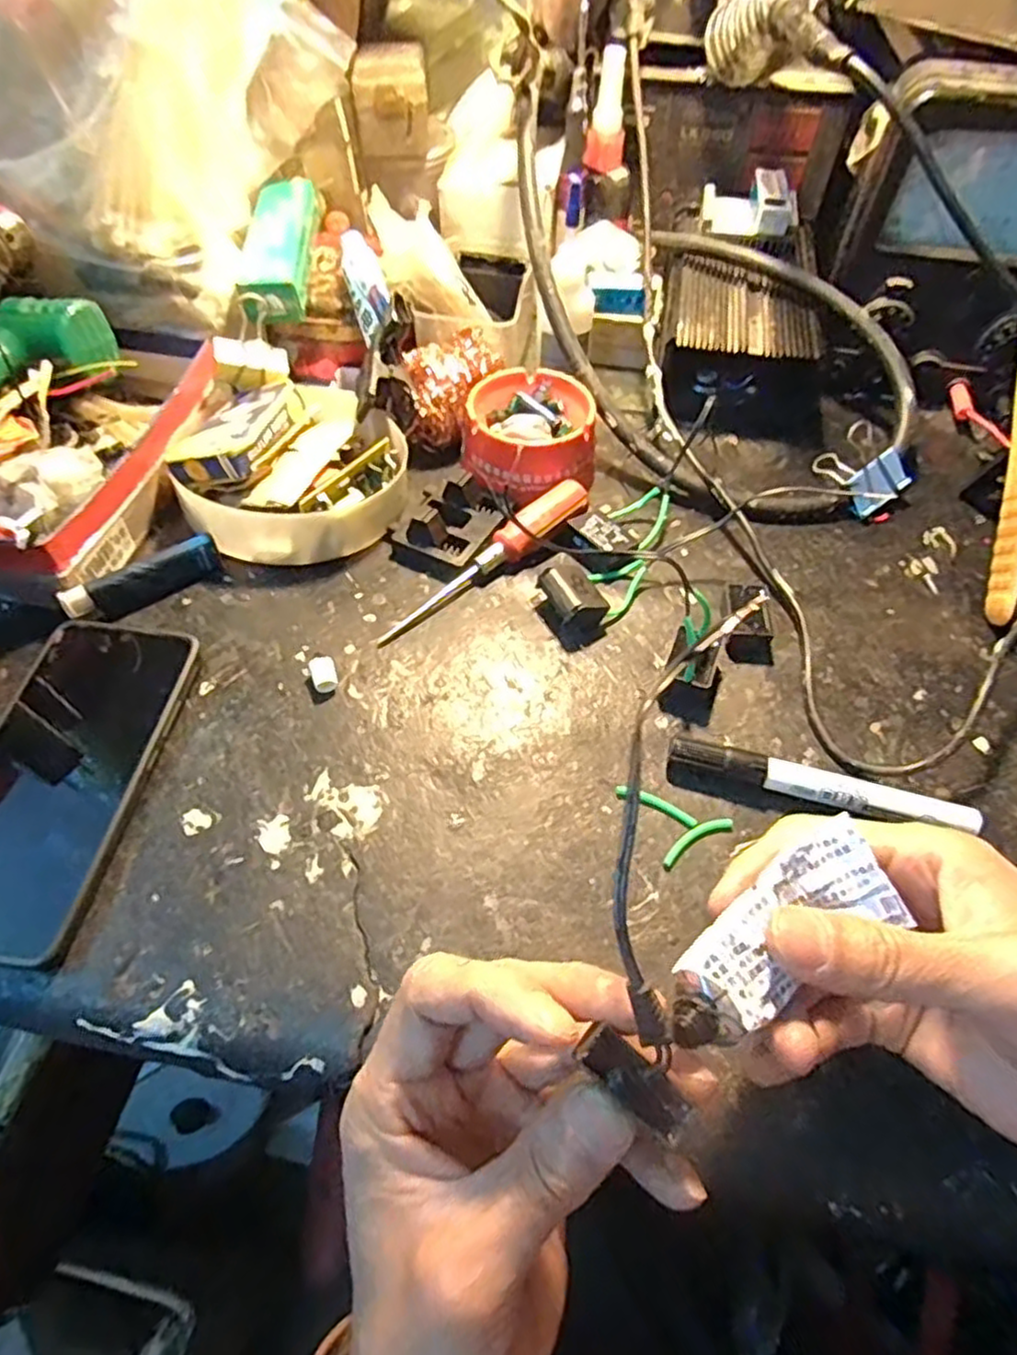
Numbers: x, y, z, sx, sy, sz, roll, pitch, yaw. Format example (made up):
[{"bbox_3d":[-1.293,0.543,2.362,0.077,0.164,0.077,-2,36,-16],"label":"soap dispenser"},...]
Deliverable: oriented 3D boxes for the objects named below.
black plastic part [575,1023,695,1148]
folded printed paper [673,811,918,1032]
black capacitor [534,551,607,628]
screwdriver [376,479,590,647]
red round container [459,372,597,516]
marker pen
[{"bbox_3d":[0.033,0.102,0.178,0.030,0.006,0.011,41,63,11],"label":"black plastic part"},{"bbox_3d":[0.084,0.076,0.213,0.076,0.016,0.030,-20,57,-30],"label":"folded printed paper"},{"bbox_3d":[0.033,-0.045,0.389,0.030,0.021,0.040,-23,59,-17],"label":"black capacitor"},{"bbox_3d":[-0.012,-0.067,0.398,0.147,0.025,0.020,-36,63,-24],"label":"screwdriver"},{"bbox_3d":[0.014,-0.149,0.444,0.082,0.044,0.089,1,55,-1],"label":"red round container"},{"bbox_3d":[0.144,0.051,0.330,0.136,0.016,0.020,12,55,6],"label":"marker pen"}]

